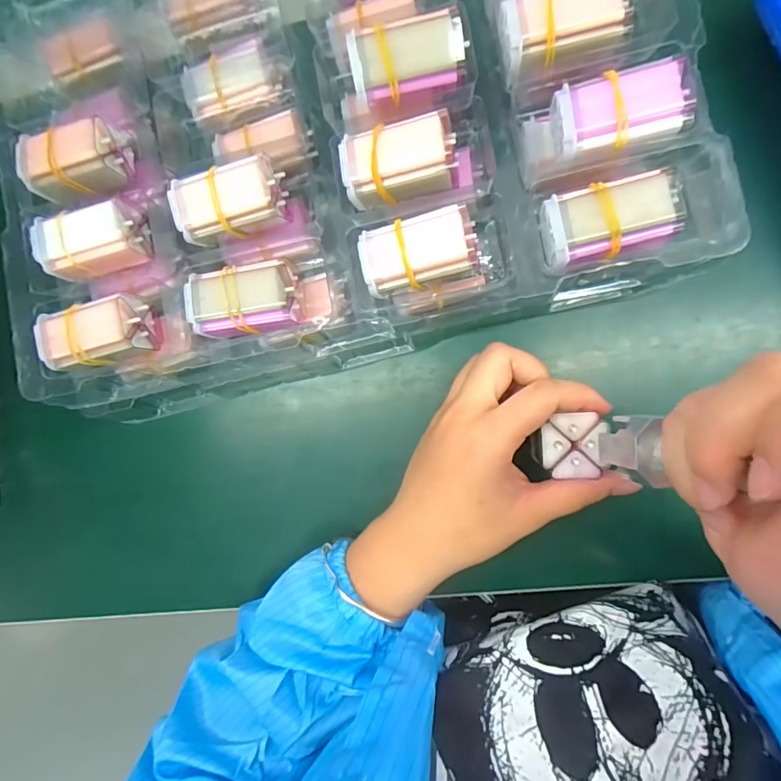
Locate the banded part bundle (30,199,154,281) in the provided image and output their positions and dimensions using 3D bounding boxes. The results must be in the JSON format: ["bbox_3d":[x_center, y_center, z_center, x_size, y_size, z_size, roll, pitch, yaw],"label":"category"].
[{"bbox_3d":[-0.181,-0.091,0.286,0.061,0.031,0.035,-9,87,8],"label":"banded part bundle"}]

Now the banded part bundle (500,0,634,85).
[{"bbox_3d":[0.087,-0.185,0.243,0.058,0.040,0.034,-8,87,8],"label":"banded part bundle"}]

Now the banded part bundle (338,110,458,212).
[{"bbox_3d":[0.004,-0.121,0.248,0.059,0.017,0.035,-8,87,8],"label":"banded part bundle"}]

